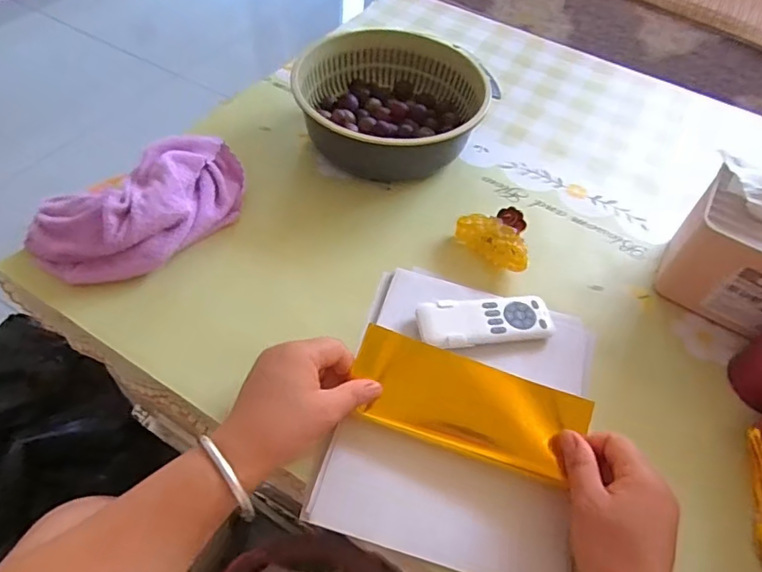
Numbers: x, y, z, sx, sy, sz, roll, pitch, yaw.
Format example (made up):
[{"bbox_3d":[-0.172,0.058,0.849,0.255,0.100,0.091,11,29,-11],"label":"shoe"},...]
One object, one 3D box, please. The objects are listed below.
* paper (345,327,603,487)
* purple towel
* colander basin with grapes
[{"bbox_3d":[0.065,0.093,0.413,0.176,0.014,0.070,19,91,6],"label":"paper"},{"bbox_3d":[-0.231,-0.079,0.512,0.212,0.052,0.130,-21,58,-20],"label":"purple towel"},{"bbox_3d":[0.016,-0.223,0.644,0.228,0.078,0.184,10,53,2],"label":"colander basin with grapes"}]

